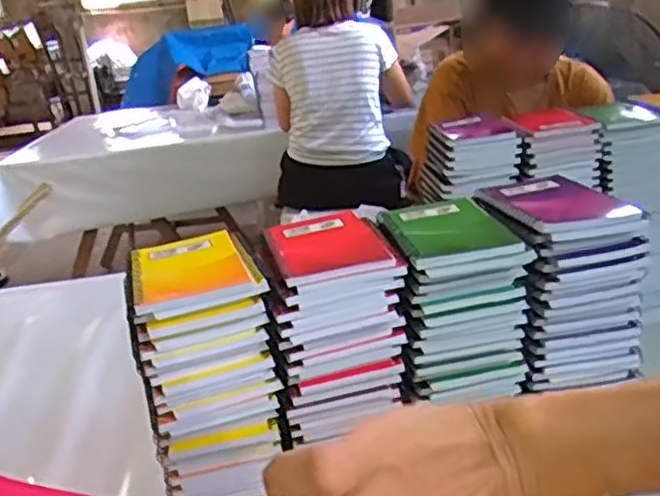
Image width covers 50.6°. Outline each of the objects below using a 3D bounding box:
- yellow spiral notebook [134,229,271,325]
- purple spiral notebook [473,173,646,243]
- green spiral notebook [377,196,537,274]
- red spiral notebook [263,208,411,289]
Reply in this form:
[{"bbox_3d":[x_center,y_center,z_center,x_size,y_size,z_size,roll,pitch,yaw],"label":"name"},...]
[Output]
[{"bbox_3d":[-0.106,0.015,0.536,0.091,0.016,0.120,-11,19,-15],"label":"yellow spiral notebook"},{"bbox_3d":[0.186,-0.035,0.581,0.096,0.018,0.132,-7,19,-3],"label":"purple spiral notebook"},{"bbox_3d":[0.096,-0.013,0.559,0.090,0.017,0.133,-8,19,-5],"label":"green spiral notebook"},{"bbox_3d":[0.000,-0.003,0.554,0.088,0.009,0.128,-13,21,-8],"label":"red spiral notebook"}]

